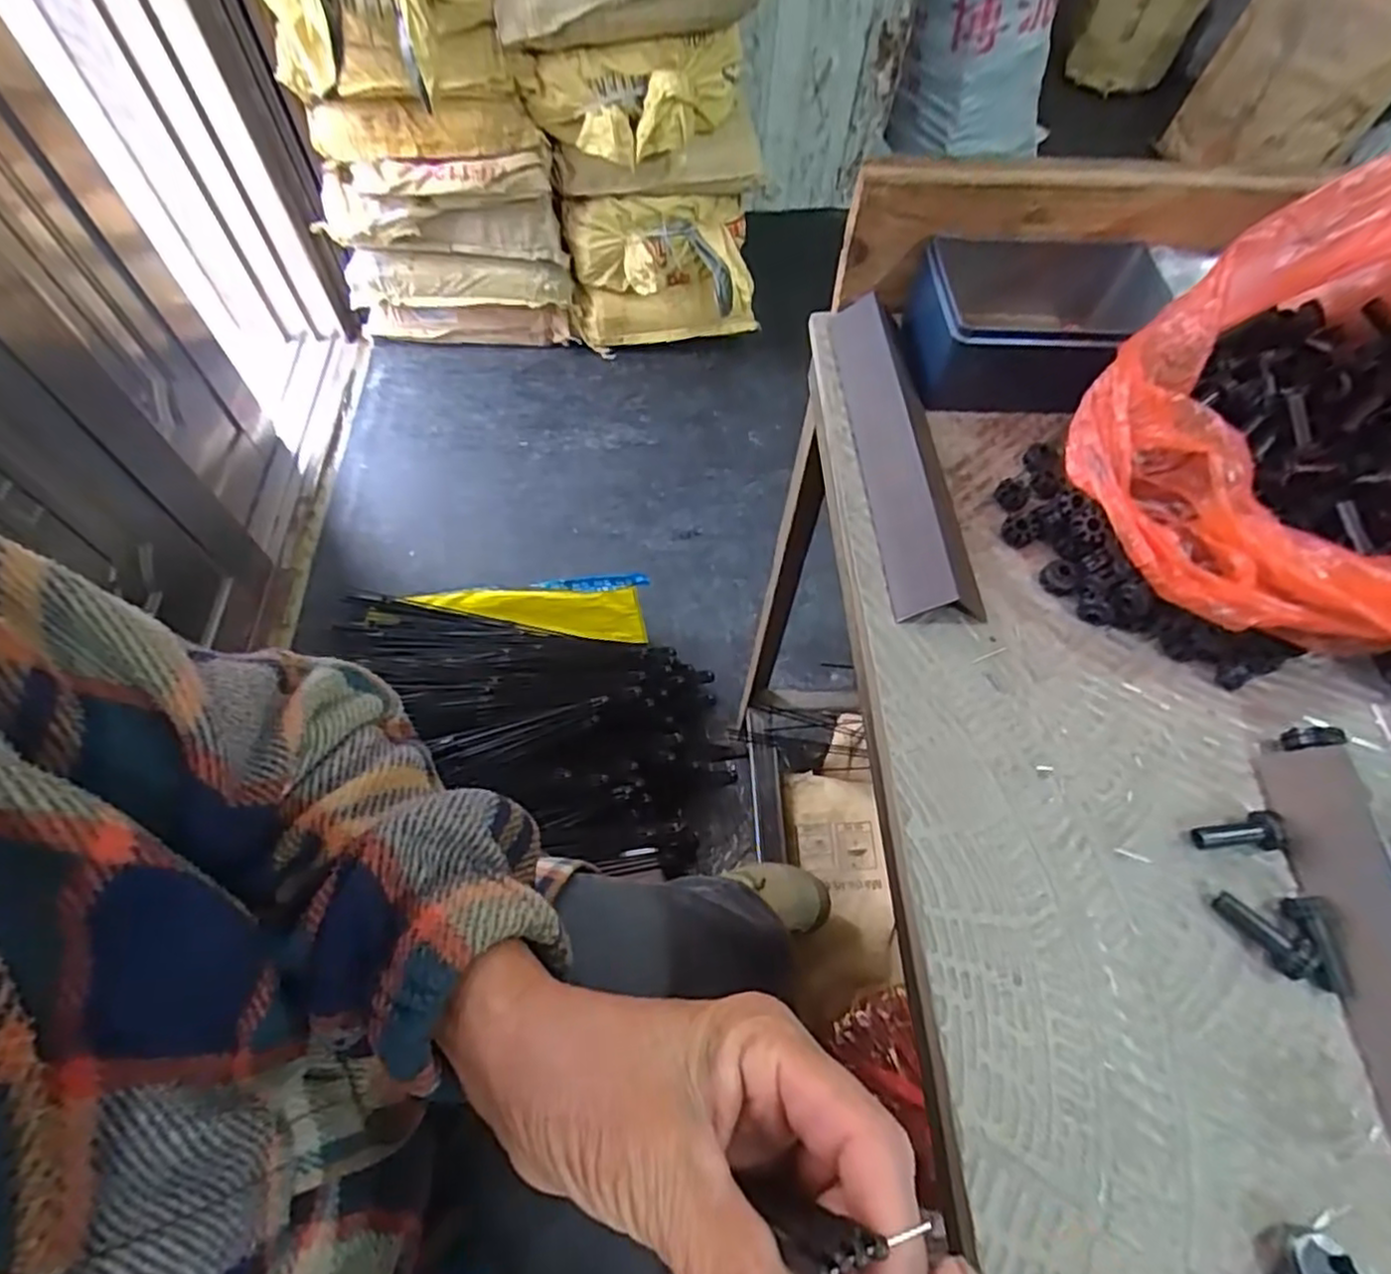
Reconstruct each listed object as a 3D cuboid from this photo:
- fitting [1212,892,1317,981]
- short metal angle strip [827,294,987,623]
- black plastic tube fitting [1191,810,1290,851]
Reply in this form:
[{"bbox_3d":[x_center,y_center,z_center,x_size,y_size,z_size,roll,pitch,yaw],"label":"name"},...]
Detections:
[{"bbox_3d":[0.246,0.129,0.305,0.012,0.015,0.039,-28,50,-17],"label":"fitting"},{"bbox_3d":[0.121,-0.114,0.411,0.047,0.024,0.225,-2,62,-5],"label":"short metal angle strip"},{"bbox_3d":[0.251,0.091,0.325,0.038,0.012,0.016,-9,62,7],"label":"black plastic tube fitting"}]

